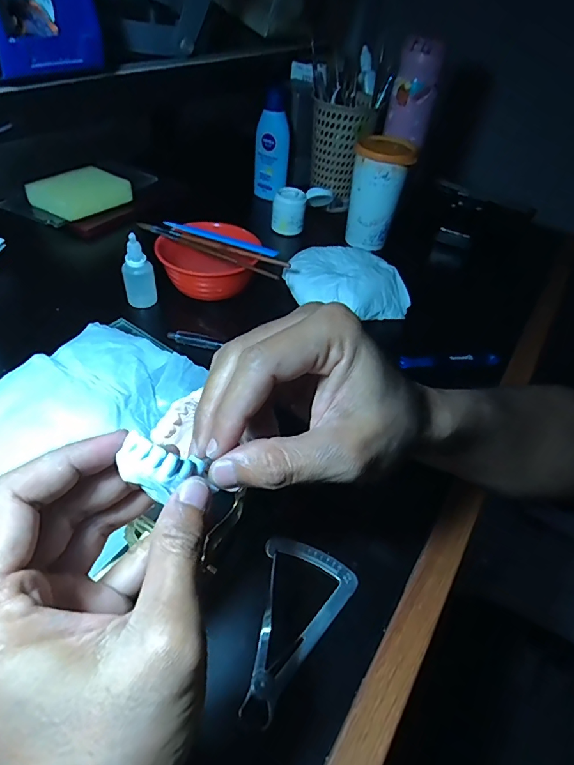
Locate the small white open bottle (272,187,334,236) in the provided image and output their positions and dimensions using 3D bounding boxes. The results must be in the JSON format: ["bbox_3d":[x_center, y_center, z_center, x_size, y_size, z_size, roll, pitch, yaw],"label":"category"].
[{"bbox_3d":[0.021,-0.237,0.610,0.084,0.054,0.040,-2,46,-11],"label":"small white open bottle"}]

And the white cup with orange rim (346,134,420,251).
[{"bbox_3d":[0.116,-0.247,0.582,0.065,0.122,0.065,3,48,-4],"label":"white cup with orange rim"}]

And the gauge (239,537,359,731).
[{"bbox_3d":[-0.005,0.136,0.268,0.060,0.009,0.095,33,50,22],"label":"gauge"}]

